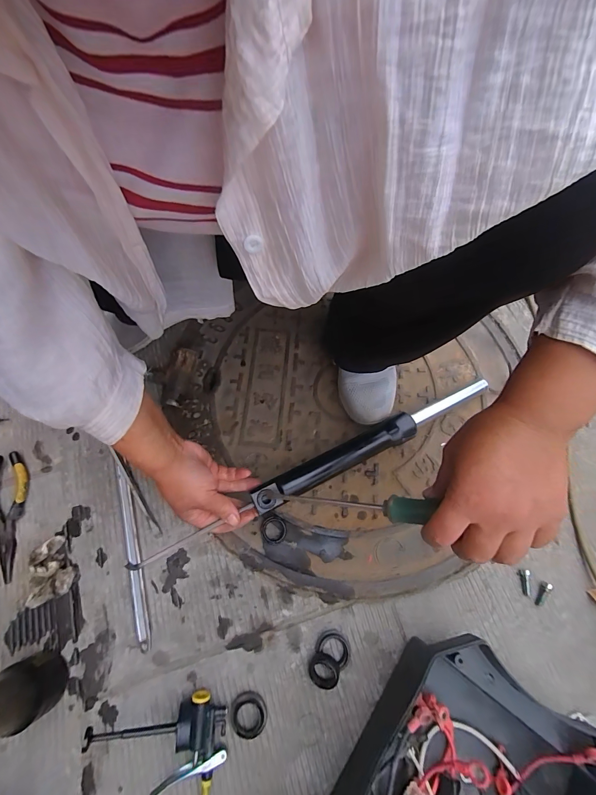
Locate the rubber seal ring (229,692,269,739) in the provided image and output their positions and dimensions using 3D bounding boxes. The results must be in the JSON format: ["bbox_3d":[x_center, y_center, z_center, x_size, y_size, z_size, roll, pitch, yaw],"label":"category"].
[{"bbox_3d":[-0.057,0.373,0.387,0.041,0.006,0.043,0,68,0],"label":"rubber seal ring"}]

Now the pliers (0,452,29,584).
[{"bbox_3d":[-0.413,0.163,0.466,0.048,0.018,0.172,-11,68,-5],"label":"pliers"}]

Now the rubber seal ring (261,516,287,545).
[{"bbox_3d":[-0.034,0.188,0.468,0.035,0.004,0.037,0,68,0],"label":"rubber seal ring"}]

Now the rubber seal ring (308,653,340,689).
[{"bbox_3d":[0.031,0.330,0.400,0.035,0.016,0.035,0,91,12],"label":"rubber seal ring"}]

